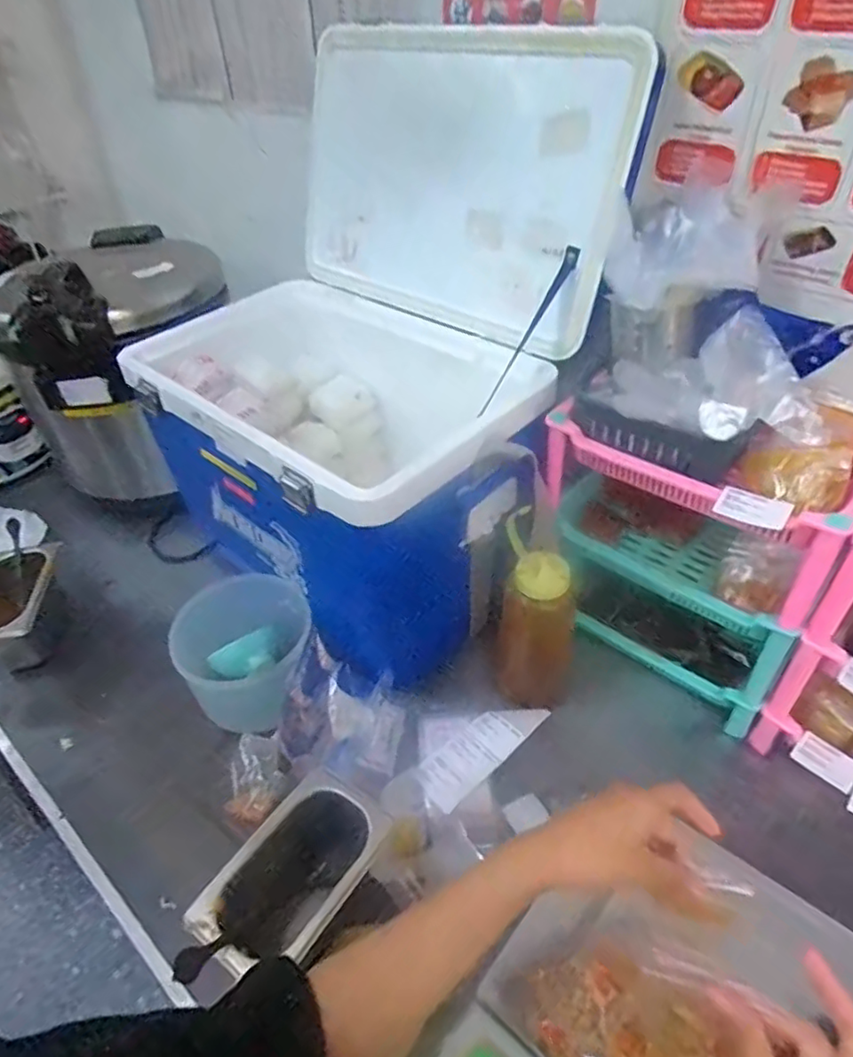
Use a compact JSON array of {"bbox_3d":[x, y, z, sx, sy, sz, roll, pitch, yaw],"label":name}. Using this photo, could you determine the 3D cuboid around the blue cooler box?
[{"bbox_3d":[-0.093,-0.211,0.801,0.464,0.585,0.482,-30,48,-26],"label":"blue cooler box"}]

